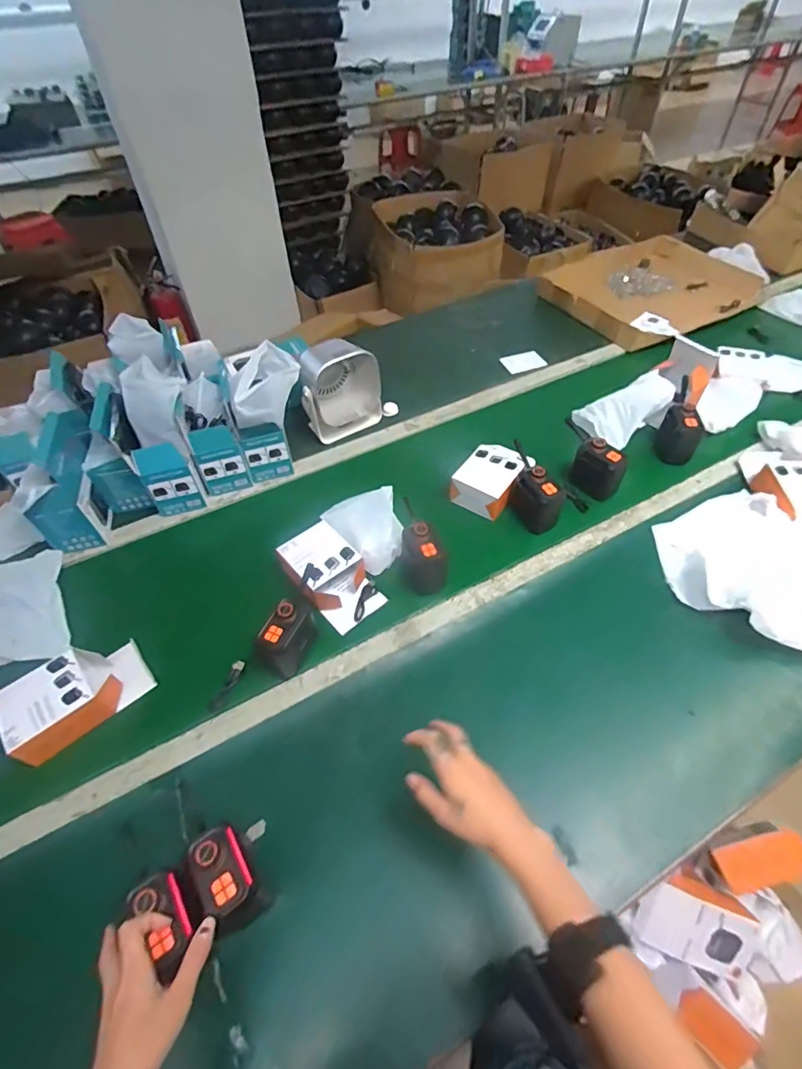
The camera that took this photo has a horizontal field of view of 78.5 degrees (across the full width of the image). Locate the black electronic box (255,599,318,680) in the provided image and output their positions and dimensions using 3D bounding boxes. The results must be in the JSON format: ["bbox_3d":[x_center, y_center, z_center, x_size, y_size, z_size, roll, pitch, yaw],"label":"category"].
[{"bbox_3d":[-0.161,0.148,0.714,0.046,0.088,0.090,23,56,21],"label":"black electronic box"}]

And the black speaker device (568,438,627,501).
[{"bbox_3d":[0.365,-0.119,0.916,0.087,0.085,0.060,37,62,28],"label":"black speaker device"}]

